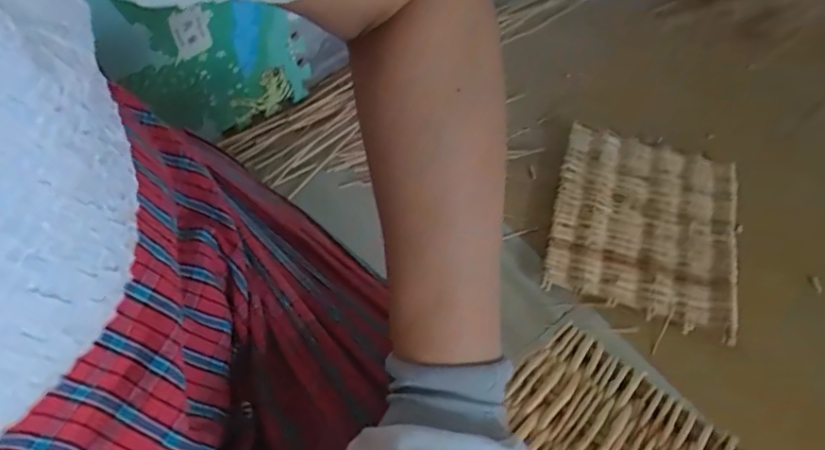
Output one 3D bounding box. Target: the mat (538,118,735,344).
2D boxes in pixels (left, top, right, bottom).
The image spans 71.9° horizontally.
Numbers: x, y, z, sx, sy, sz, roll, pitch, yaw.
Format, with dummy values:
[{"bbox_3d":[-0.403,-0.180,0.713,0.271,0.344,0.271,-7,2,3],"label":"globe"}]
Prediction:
[{"bbox_3d":[0.350,-0.006,0.863,0.263,0.024,0.298,16,61,8],"label":"mat"}]

